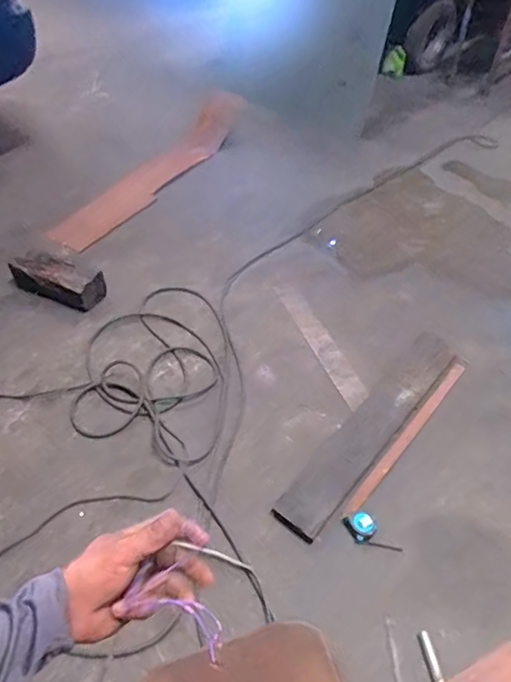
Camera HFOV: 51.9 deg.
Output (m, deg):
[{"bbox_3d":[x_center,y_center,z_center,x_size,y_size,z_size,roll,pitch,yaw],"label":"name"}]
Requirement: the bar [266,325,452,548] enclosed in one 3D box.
[{"bbox_3d":[0.404,0.266,1.753,0.161,0.047,0.958,32,54,26],"label":"bar"}]

